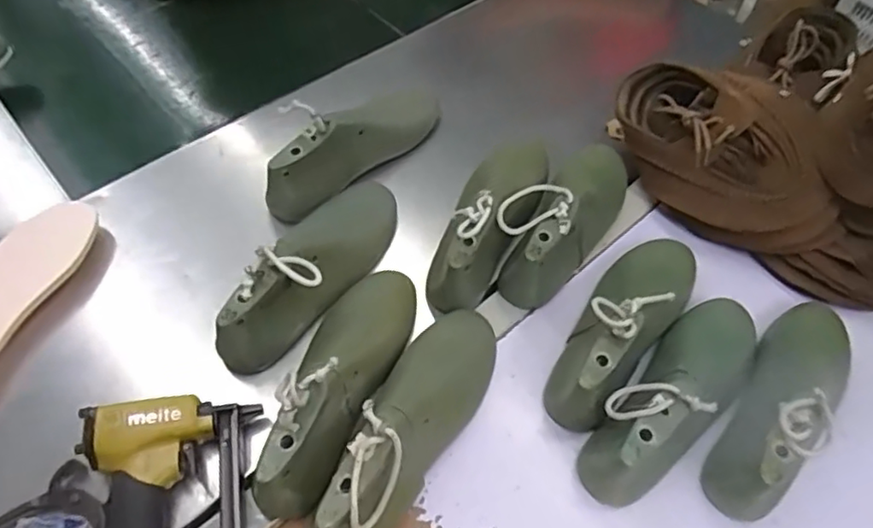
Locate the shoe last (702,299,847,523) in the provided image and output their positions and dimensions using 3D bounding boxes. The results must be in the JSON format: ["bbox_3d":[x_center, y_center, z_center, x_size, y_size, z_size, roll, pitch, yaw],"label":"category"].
[{"bbox_3d":[0.327,0.117,0.555,0.071,0.091,0.254,37,61,20],"label":"shoe last"}]

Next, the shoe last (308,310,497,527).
[{"bbox_3d":[-0.021,0.129,0.518,0.078,0.090,0.250,30,59,15],"label":"shoe last"}]

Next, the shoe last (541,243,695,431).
[{"bbox_3d":[0.192,0.045,0.596,0.083,0.101,0.262,33,59,17],"label":"shoe last"}]

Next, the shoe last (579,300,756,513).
[{"bbox_3d":[0.232,0.114,0.560,0.086,0.093,0.261,39,62,21],"label":"shoe last"}]

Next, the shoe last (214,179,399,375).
[{"bbox_3d":[-0.115,-0.005,0.603,0.070,0.099,0.256,25,57,12],"label":"shoe last"}]

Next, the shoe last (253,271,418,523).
[{"bbox_3d":[-0.081,0.085,0.517,0.082,0.085,0.246,15,56,6],"label":"shoe last"}]

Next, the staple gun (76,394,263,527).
[{"bbox_3d":[-0.216,0.198,0.478,0.135,0.043,0.178,-1,56,-5],"label":"staple gun"}]

